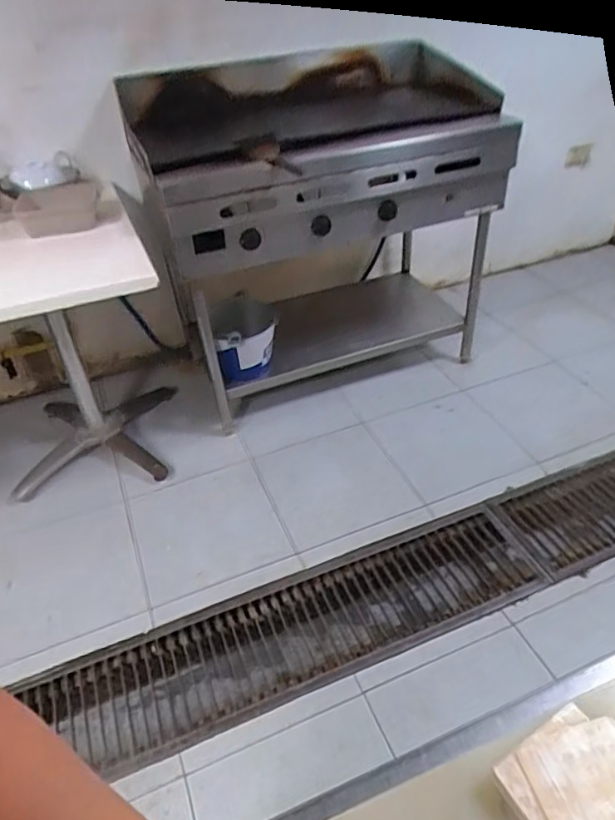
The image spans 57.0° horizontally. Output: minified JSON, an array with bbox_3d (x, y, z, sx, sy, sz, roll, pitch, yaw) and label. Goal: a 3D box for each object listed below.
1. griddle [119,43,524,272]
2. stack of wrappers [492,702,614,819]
[{"bbox_3d":[0.032,-0.771,1.620,1.012,0.431,0.511,-20,42,-17],"label":"griddle"},{"bbox_3d":[0.174,0.237,0.345,0.086,0.014,0.087,-22,43,-20],"label":"stack of wrappers"}]

